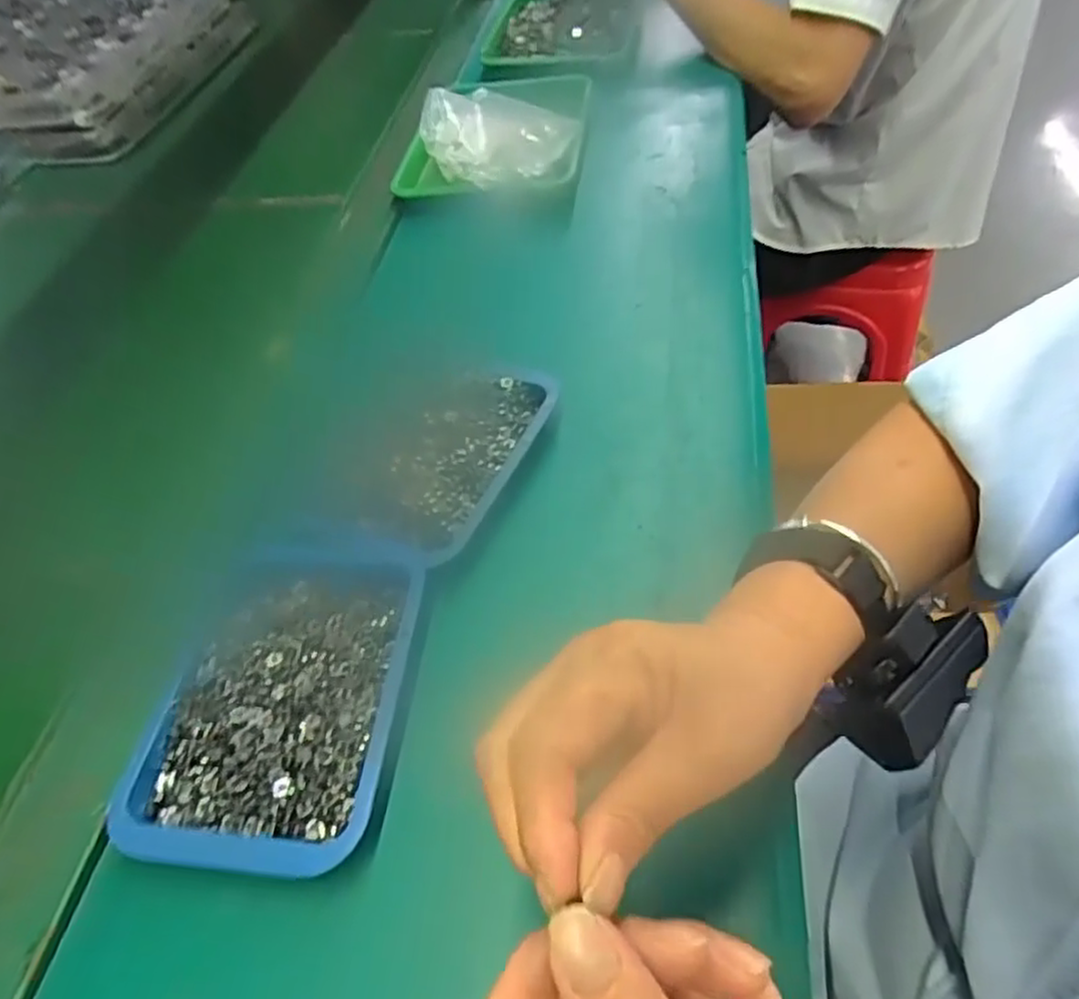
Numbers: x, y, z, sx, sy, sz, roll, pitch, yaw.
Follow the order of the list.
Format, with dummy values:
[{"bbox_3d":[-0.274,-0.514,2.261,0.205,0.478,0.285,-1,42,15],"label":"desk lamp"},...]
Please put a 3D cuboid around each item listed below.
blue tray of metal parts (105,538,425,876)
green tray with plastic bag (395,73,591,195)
[{"bbox_3d":[-0.123,0.090,0.346,0.115,0.021,0.161,4,52,6],"label":"blue tray of metal parts"},{"bbox_3d":[-0.039,-0.354,0.667,0.162,0.038,0.223,5,53,7],"label":"green tray with plastic bag"}]

